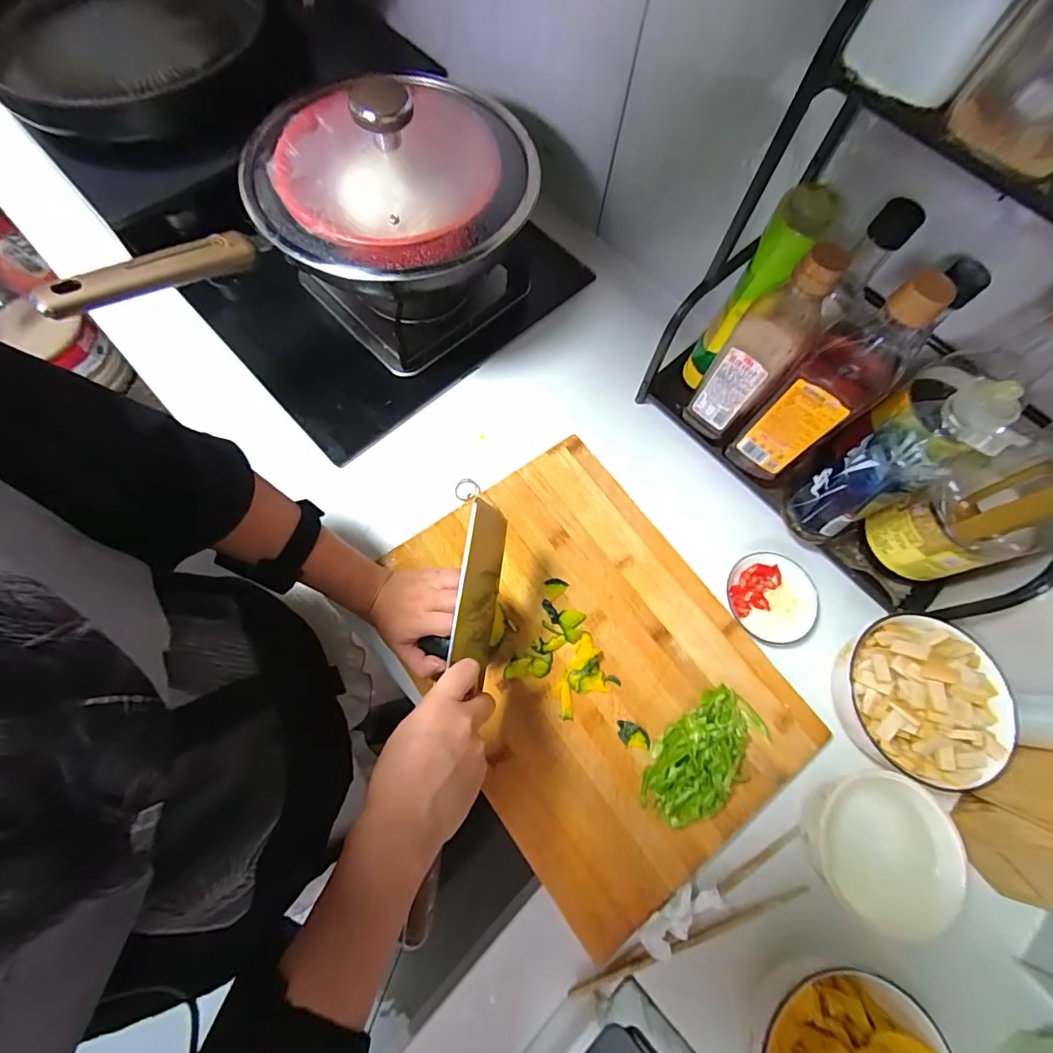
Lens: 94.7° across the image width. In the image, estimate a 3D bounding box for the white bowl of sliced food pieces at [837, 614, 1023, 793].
[{"bbox_3d":[0.374,0.162,0.459,0.138,0.084,0.145,1,70,-2],"label":"white bowl of sliced food pieces"}]

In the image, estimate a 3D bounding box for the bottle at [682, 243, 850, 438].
[{"bbox_3d":[0.233,-0.177,0.480,0.062,0.219,0.070,33,72,9],"label":"bottle"}]

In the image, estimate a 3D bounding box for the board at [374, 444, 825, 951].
[{"bbox_3d":[0.059,0.130,0.487,0.298,0.024,0.404,-34,75,-13],"label":"board"}]

